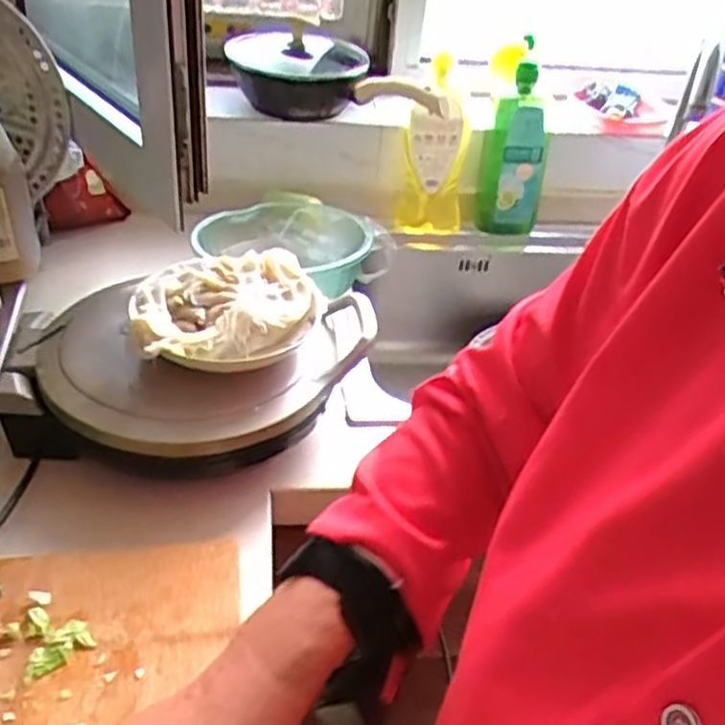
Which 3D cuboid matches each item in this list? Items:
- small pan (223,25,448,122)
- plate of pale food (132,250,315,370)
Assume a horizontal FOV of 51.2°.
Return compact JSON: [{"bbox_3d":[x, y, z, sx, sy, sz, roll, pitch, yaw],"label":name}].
[{"bbox_3d":[-0.047,-0.400,1.020,0.263,0.092,0.200,-6,38,-16],"label":"small pan"},{"bbox_3d":[-0.126,-0.049,0.701,0.172,0.043,0.152,-9,38,-19],"label":"plate of pale food"}]

